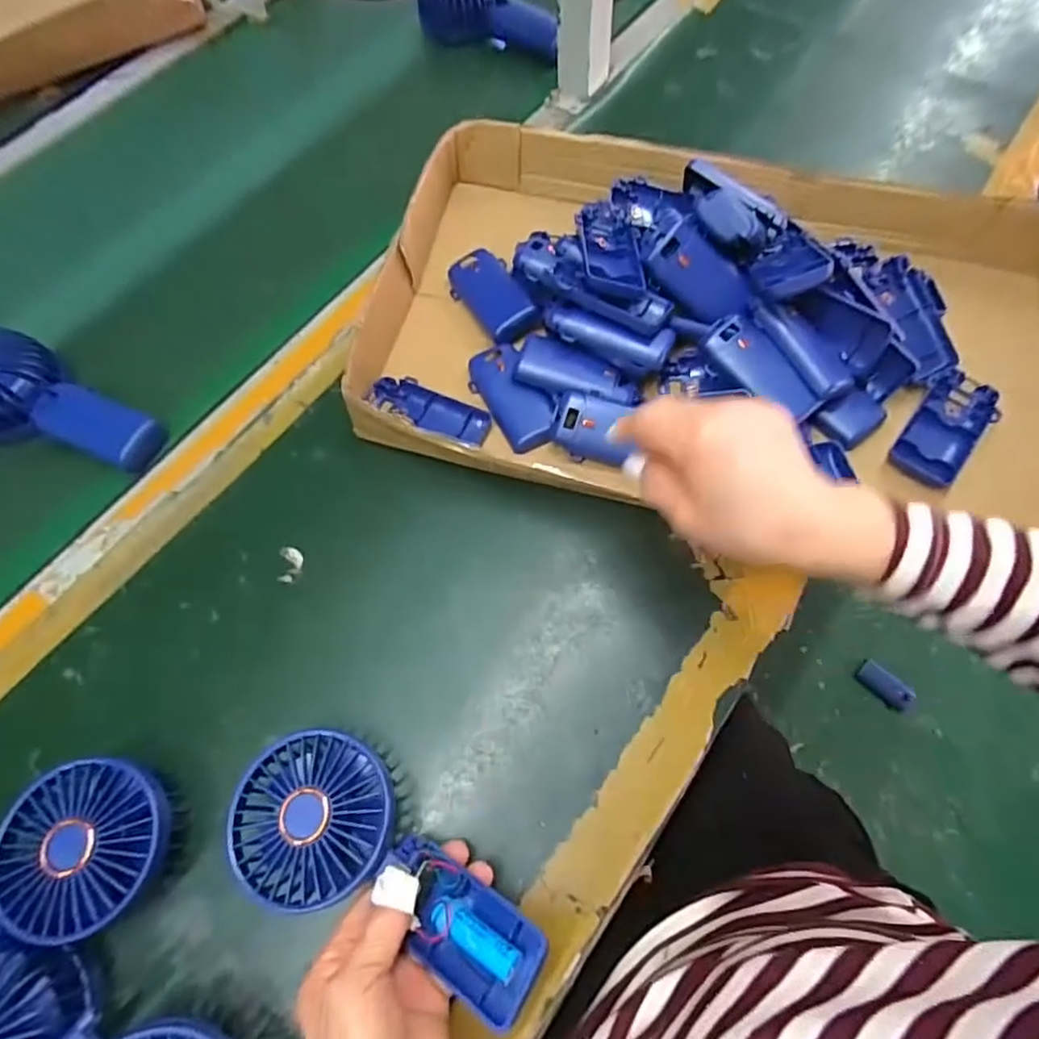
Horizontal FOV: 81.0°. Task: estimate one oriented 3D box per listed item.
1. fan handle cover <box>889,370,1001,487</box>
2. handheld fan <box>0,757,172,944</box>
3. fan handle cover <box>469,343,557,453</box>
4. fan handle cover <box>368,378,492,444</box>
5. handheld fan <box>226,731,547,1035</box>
[{"bbox_3d":[0.309,-0.069,0.441,0.047,0.012,0.103,38,73,19],"label":"fan handle cover"},{"bbox_3d":[-0.284,0.195,0.330,0.191,0.046,0.083,-18,65,-4],"label":"handheld fan"},{"bbox_3d":[-0.006,-0.095,0.460,0.042,0.014,0.092,-28,66,-9],"label":"fan handle cover"},{"bbox_3d":[-0.066,-0.084,0.458,0.093,0.013,0.034,22,69,13],"label":"fan handle cover"},{"bbox_3d":[-0.070,0.181,0.316,0.178,0.030,0.079,26,69,17],"label":"handheld fan"}]

